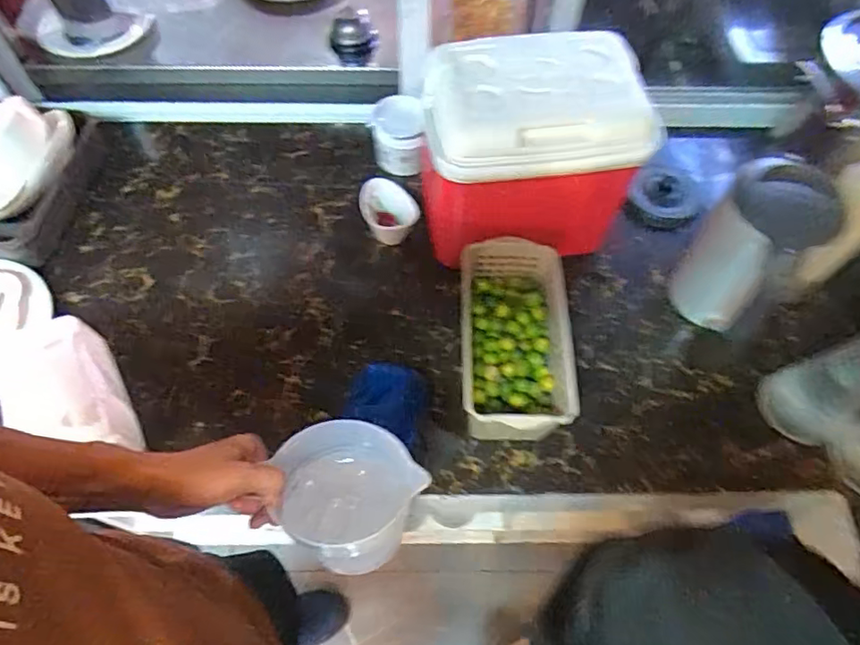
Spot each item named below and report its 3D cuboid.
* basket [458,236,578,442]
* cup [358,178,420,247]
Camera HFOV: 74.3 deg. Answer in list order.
[{"bbox_3d":[0.114,0.031,0.781,0.145,0.130,0.276,2,61,-1],"label":"basket"},{"bbox_3d":[-0.067,-0.176,0.922,0.080,0.062,0.098,-39,69,-20],"label":"cup"}]

